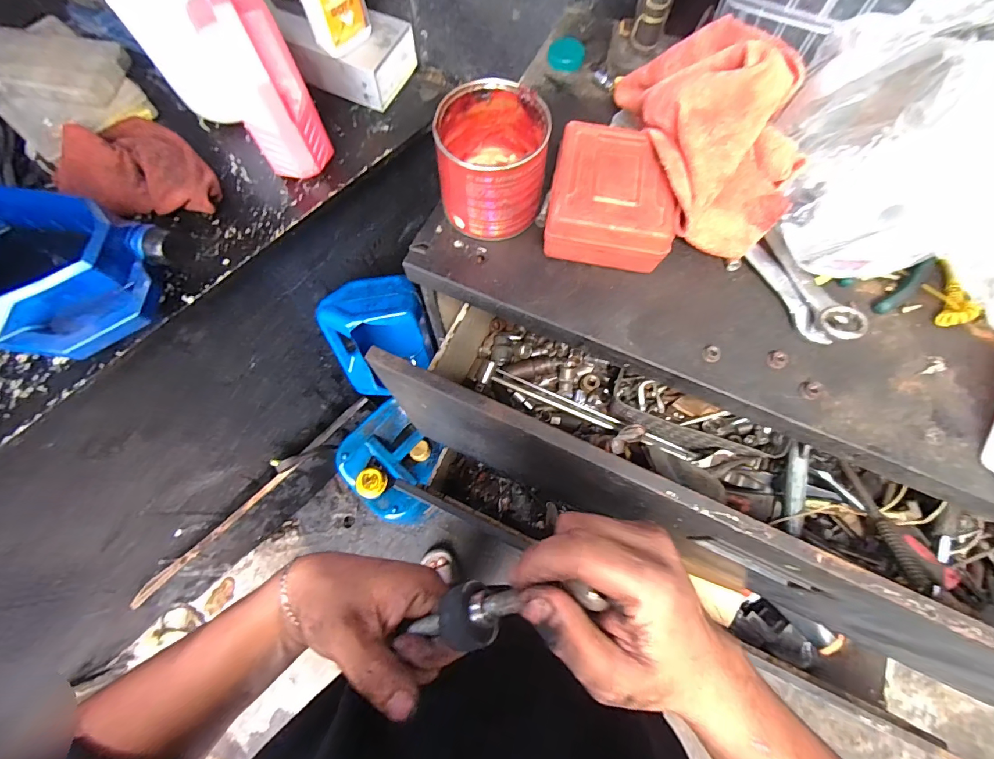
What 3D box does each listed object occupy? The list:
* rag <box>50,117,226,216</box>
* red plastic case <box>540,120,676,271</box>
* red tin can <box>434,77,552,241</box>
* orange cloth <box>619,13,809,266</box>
[{"bbox_3d":[-0.542,-0.320,0.648,0.264,0.052,0.162,23,74,8],"label":"rag"},{"bbox_3d":[0.109,-0.176,0.407,0.111,0.054,0.130,9,72,4],"label":"red plastic case"},{"bbox_3d":[-0.004,-0.205,0.400,0.094,0.089,0.102,0,72,1],"label":"red tin can"},{"bbox_3d":[0.199,-0.235,0.391,0.113,0.123,0.214,-5,72,-1],"label":"orange cloth"}]

